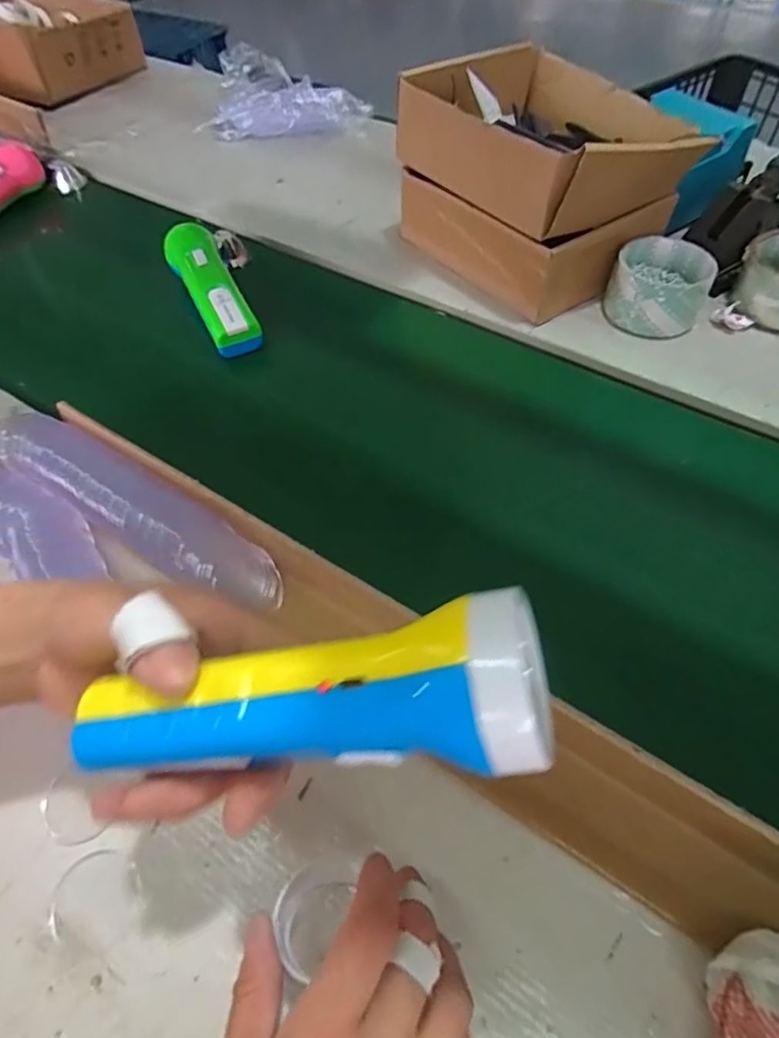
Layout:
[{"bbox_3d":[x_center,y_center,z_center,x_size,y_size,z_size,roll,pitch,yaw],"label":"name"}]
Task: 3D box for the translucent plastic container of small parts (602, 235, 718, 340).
[{"bbox_3d":[0.245,-0.212,0.538,0.085,0.050,0.090,22,58,17],"label":"translucent plastic container of small parts"}]

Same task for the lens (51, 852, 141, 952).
[{"bbox_3d":[-0.148,0.193,0.298,0.042,0.004,0.042,-19,55,-10],"label":"lens"}]

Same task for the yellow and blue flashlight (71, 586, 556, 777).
[{"bbox_3d":[-0.031,0.060,0.191,0.157,0.043,0.048,-12,53,12],"label":"yellow and blue flashlight"}]

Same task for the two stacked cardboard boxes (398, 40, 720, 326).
[{"bbox_3d":[0.148,-0.343,0.572,0.211,0.134,0.228,-32,59,-18],"label":"two stacked cardboard boxes"}]

